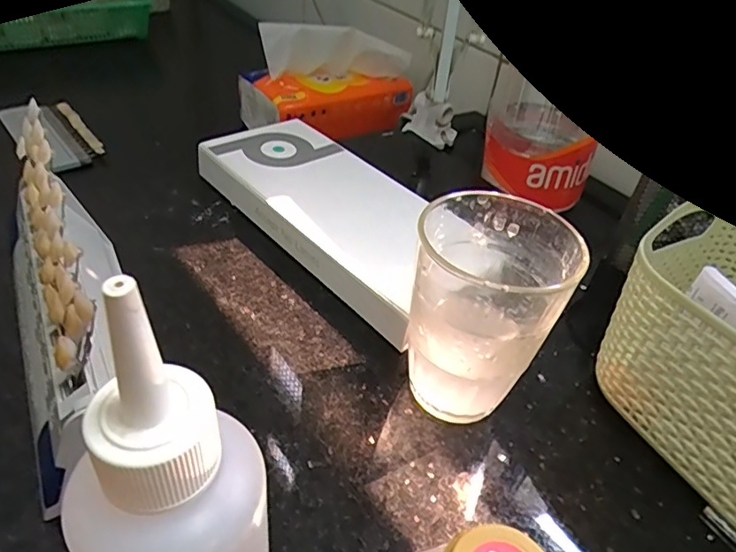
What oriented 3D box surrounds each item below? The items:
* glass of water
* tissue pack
[{"bbox_3d":[0.050,0.019,0.246,0.064,0.094,0.060,22,42,18],"label":"glass of water"},{"bbox_3d":[-0.043,-0.220,0.604,0.179,0.107,0.092,-20,47,-29],"label":"tissue pack"}]

